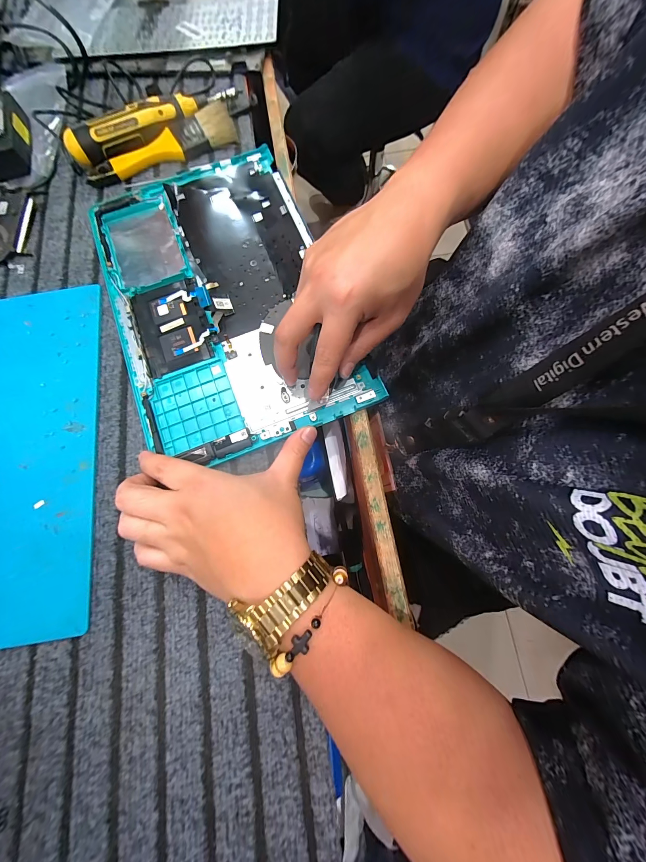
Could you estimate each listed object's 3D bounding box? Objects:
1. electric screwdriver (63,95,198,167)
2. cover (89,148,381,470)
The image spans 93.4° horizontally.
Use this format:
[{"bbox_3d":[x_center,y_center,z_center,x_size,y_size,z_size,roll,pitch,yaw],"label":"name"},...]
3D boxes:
[{"bbox_3d":[-0.231,-0.368,0.372,0.159,0.032,0.028,-26,77,-5],"label":"electric screwdriver"},{"bbox_3d":[-0.111,-0.147,0.328,0.223,0.012,0.350,-22,77,-4],"label":"cover"}]

